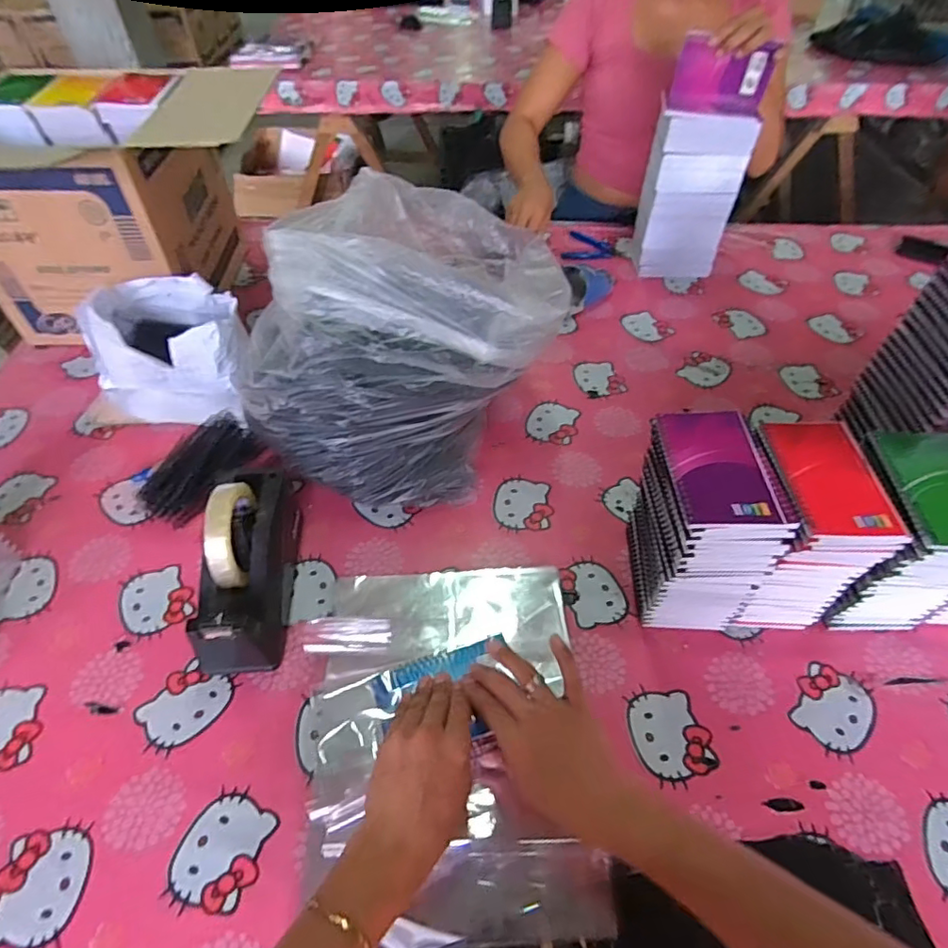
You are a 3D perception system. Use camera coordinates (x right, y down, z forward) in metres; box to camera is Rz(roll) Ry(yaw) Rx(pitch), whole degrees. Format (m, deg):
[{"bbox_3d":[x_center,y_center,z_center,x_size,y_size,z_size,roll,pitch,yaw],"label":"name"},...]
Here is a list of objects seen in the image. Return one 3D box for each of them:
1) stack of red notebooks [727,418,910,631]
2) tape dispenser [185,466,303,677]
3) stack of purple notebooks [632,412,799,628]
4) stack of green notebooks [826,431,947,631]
[{"bbox_3d":[0.323,0.060,0.580,0.101,0.195,0.128,1,50,0],"label":"stack of red notebooks"},{"bbox_3d":[-0.236,0.087,0.592,0.074,0.133,0.215,-3,51,-3],"label":"tape dispenser"},{"bbox_3d":[0.227,0.056,0.575,0.104,0.204,0.135,-1,50,-2],"label":"stack of purple notebooks"},{"bbox_3d":[0.424,0.072,0.574,0.109,0.191,0.125,0,50,-1],"label":"stack of green notebooks"}]

